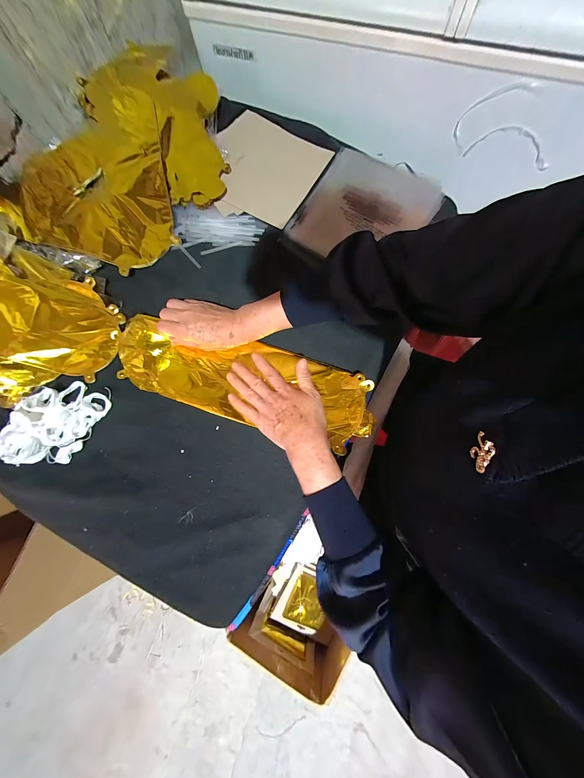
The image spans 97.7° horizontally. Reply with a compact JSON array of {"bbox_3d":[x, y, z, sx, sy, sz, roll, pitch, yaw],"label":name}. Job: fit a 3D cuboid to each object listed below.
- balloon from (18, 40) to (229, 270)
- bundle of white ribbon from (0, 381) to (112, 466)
[{"bbox_3d":[-0.286,-0.465,0.486,0.362,0.044,0.498,16,77,9],"label":"balloon"},{"bbox_3d":[-0.360,0.050,0.385,0.127,0.029,0.122,6,79,1],"label":"bundle of white ribbon"}]

